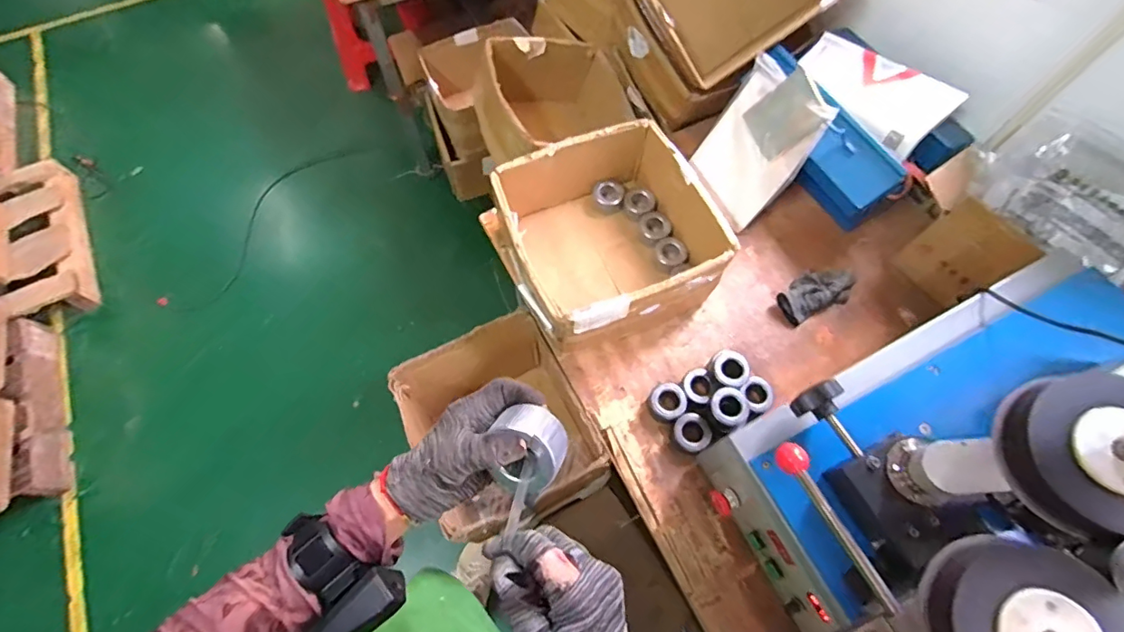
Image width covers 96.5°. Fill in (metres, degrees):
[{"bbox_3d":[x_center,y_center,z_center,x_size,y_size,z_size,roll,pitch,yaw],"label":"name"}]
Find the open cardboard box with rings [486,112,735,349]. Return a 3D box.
[{"bbox_3d":[0.075,-0.129,0.920,0.338,0.207,0.321,-21,68,-9],"label":"open cardboard box with rings"}]

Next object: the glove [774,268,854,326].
[{"bbox_3d":[0.483,-0.048,0.954,0.151,0.037,0.083,-24,68,-10],"label":"glove"}]

